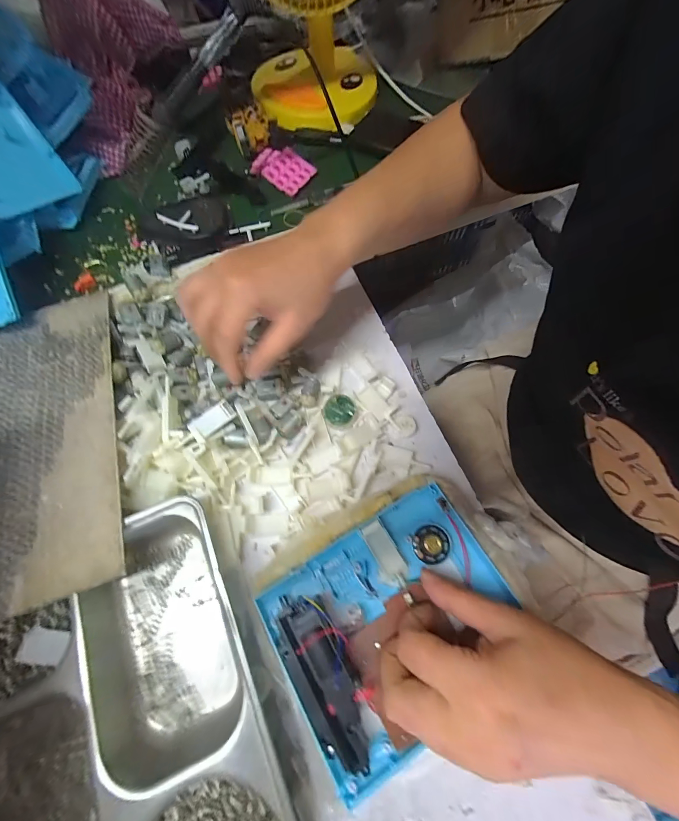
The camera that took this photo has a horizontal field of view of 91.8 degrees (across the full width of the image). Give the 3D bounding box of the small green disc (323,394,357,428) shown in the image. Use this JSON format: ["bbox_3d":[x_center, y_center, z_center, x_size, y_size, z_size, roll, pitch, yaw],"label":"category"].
[{"bbox_3d":[0.001,0.001,0.323,0.031,0.012,0.034,0,69,1],"label":"small green disc"}]

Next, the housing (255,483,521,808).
[{"bbox_3d":[0.042,0.145,0.228,0.158,0.034,0.127,-30,71,-10],"label":"housing"}]

